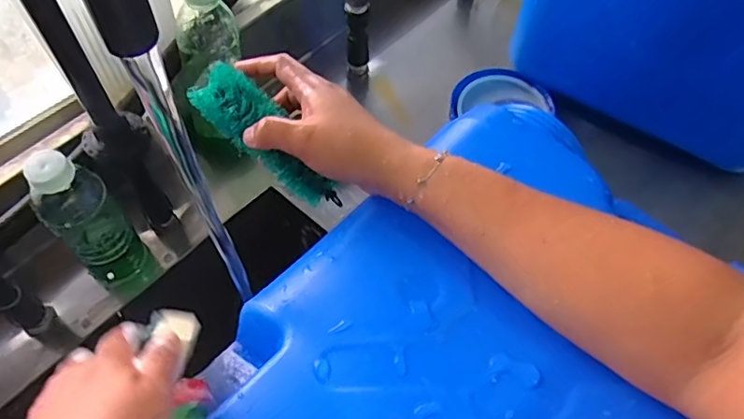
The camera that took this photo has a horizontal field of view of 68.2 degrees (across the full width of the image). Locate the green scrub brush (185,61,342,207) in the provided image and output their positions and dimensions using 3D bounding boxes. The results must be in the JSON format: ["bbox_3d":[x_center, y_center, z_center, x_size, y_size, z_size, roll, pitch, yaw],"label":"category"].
[{"bbox_3d":[-0.075,-0.047,0.405,0.131,0.027,0.036,50,62,-18],"label":"green scrub brush"}]

